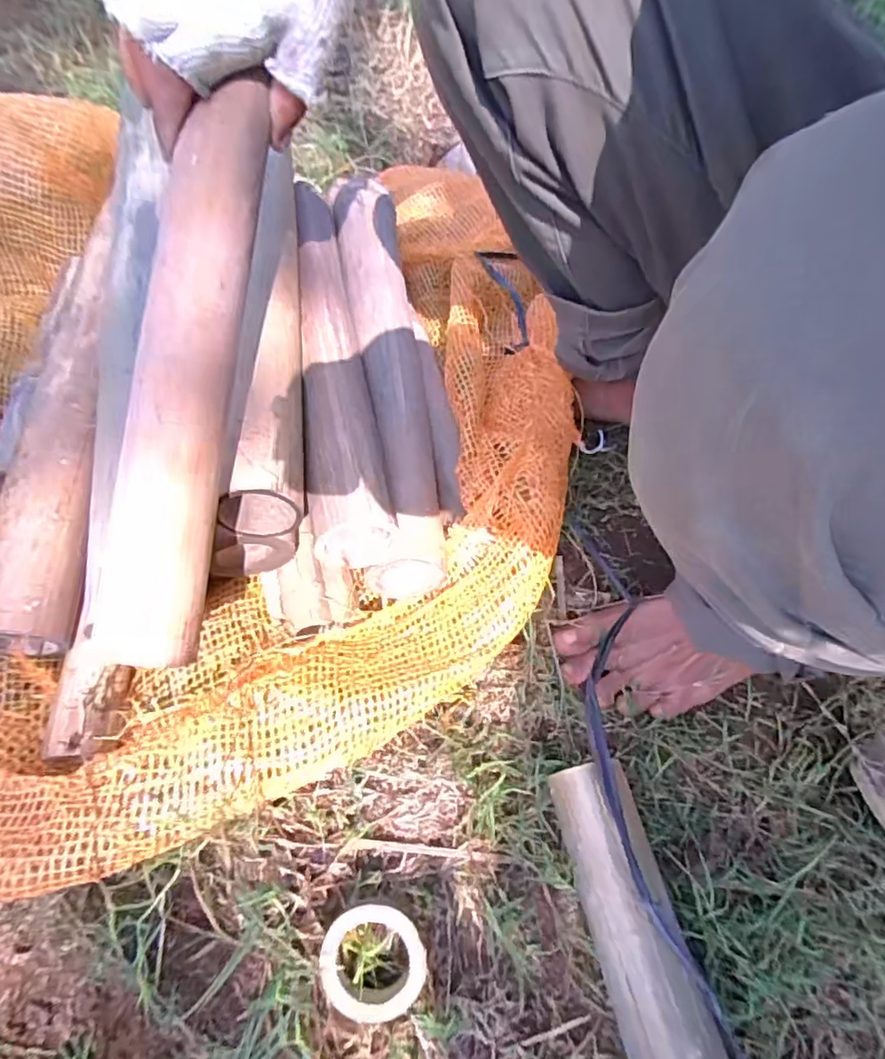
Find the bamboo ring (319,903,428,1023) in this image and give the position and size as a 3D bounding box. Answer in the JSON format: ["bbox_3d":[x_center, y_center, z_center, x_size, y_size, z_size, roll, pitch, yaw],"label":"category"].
[{"bbox_3d":[-0.043,0.269,0.362,0.059,0.037,0.061,1,60,-2],"label":"bamboo ring"}]

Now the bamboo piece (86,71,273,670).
[{"bbox_3d":[-0.141,-0.100,0.328,0.047,0.045,0.343,5,81,1],"label":"bamboo piece"}]

